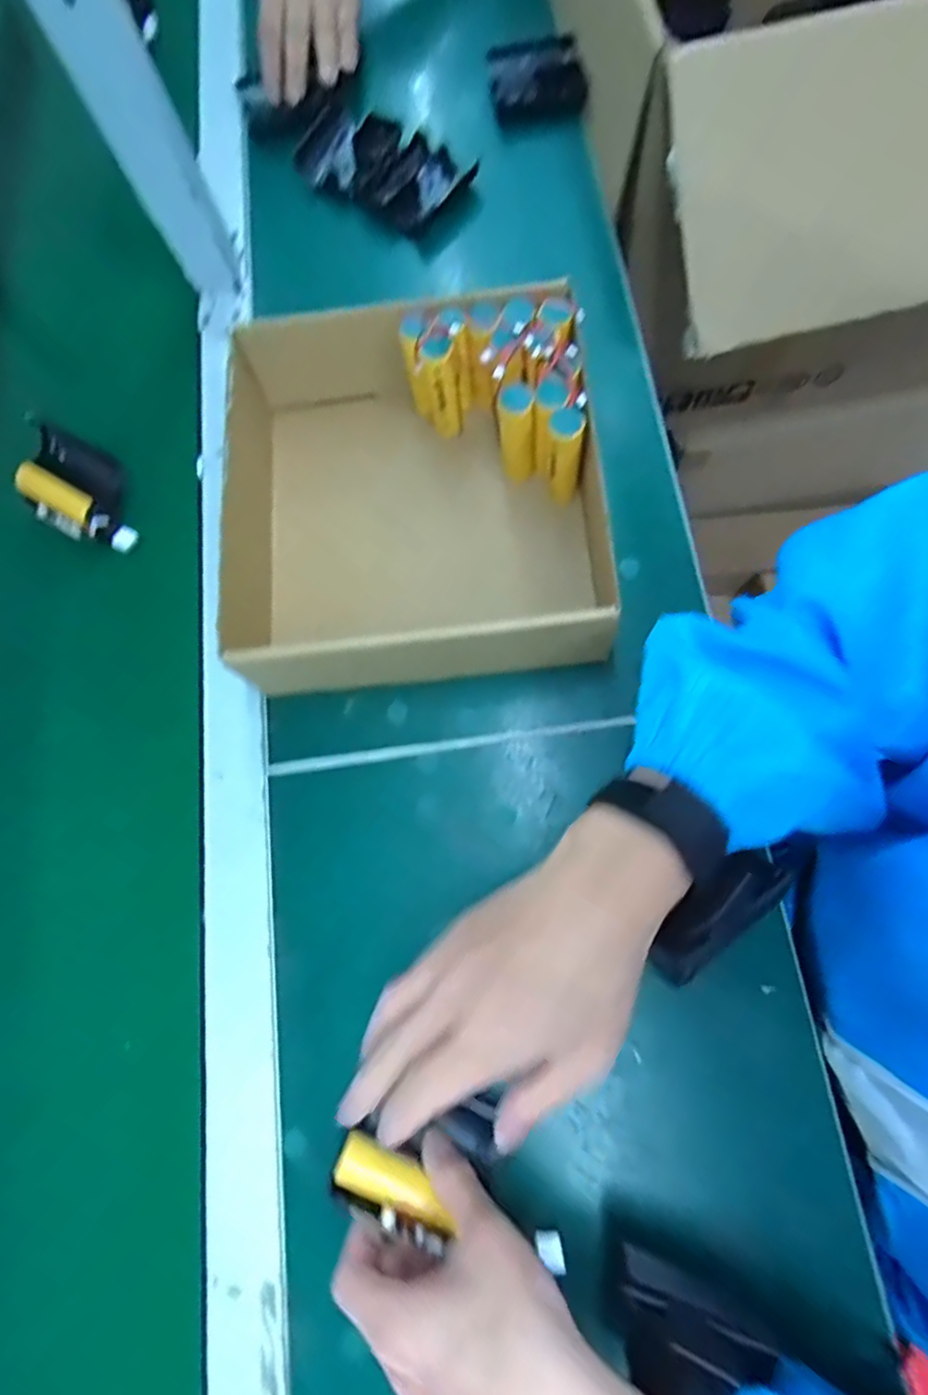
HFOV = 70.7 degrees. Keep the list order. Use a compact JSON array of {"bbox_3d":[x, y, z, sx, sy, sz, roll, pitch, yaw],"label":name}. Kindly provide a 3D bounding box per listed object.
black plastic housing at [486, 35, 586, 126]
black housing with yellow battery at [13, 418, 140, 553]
[{"bbox_3d":[0.061,-0.535,0.563,0.078,0.018,0.074,-13,75,-2],"label":"black plastic housing"},{"bbox_3d":[-0.273,-0.147,0.473,0.117,0.027,0.061,29,78,9],"label":"black housing with yellow battery"}]

